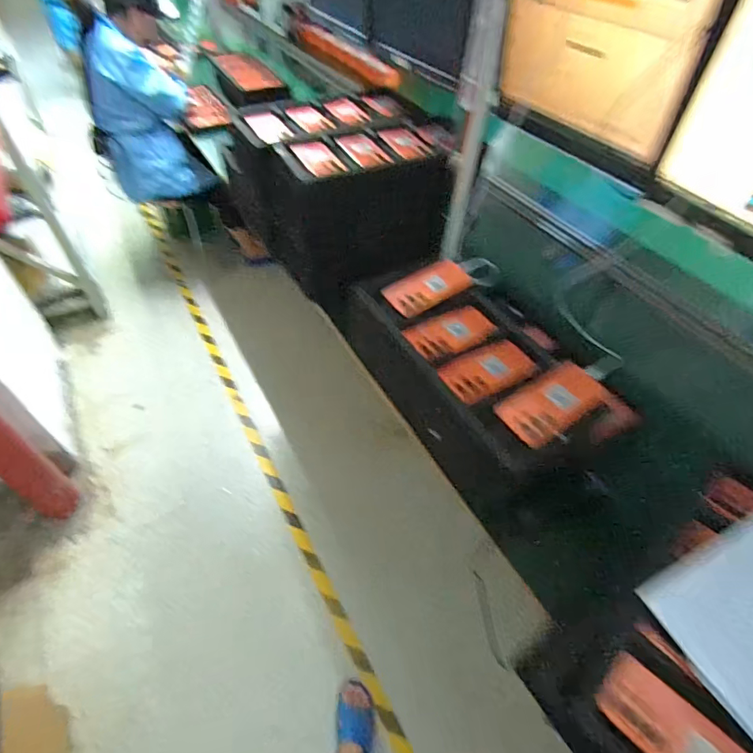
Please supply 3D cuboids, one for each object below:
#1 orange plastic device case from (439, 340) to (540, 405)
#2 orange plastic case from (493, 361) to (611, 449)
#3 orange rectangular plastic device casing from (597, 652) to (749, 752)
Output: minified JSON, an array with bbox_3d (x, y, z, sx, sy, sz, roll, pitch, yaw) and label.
[{"bbox_3d":[0.198,-0.012,0.813,0.167,0.027,0.117,-22,37,-13],"label":"orange plastic device case"},{"bbox_3d":[0.292,0.043,0.741,0.168,0.017,0.098,-33,60,-13],"label":"orange plastic case"},{"bbox_3d":[0.339,0.400,0.484,0.075,0.006,0.178,-38,53,-23],"label":"orange rectangular plastic device casing"}]

